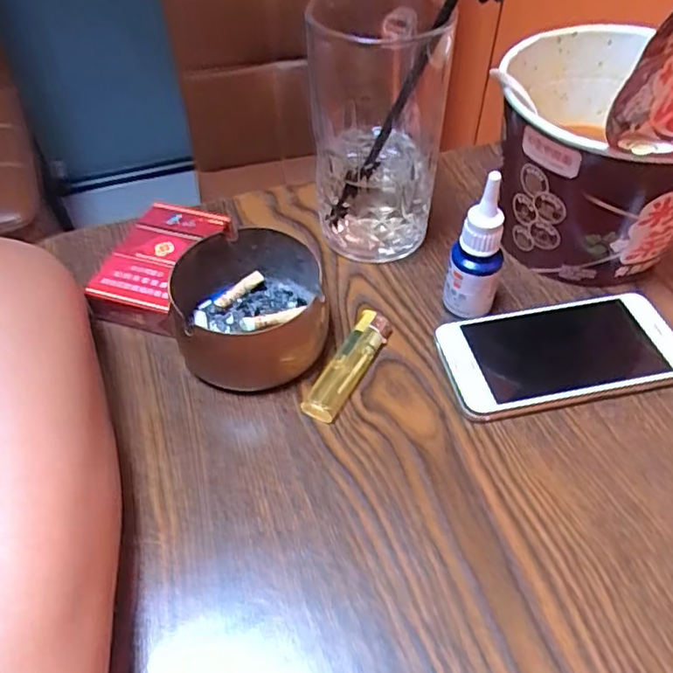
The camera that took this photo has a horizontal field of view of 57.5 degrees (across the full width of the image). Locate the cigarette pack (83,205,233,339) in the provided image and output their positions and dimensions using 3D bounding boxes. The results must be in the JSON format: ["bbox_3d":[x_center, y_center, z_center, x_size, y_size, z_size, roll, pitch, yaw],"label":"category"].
[{"bbox_3d":[-0.113,-0.046,0.390,0.062,0.026,0.087,14,51,12],"label":"cigarette pack"}]

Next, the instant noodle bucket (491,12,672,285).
[{"bbox_3d":[0.165,-0.140,0.352,0.136,0.201,0.133,0,50,0],"label":"instant noodle bucket"}]

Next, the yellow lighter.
[{"bbox_3d":[0.007,0.015,0.348,0.019,0.010,0.077,23,54,19],"label":"yellow lighter"}]

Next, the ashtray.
[{"bbox_3d":[-0.048,-0.018,0.352,0.085,0.048,0.084,0,50,0],"label":"ashtray"}]

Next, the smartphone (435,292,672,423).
[{"bbox_3d":[0.128,0.008,0.353,0.133,0.014,0.067,-8,50,-7],"label":"smartphone"}]

